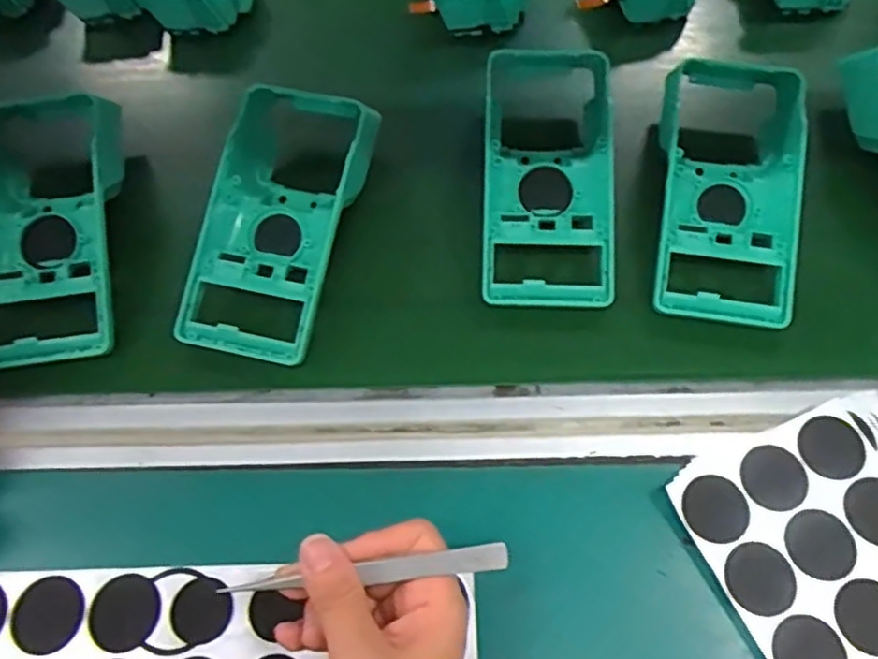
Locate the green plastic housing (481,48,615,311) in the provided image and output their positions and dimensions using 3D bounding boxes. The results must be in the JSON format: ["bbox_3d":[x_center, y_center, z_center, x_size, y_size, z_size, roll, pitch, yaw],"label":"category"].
[{"bbox_3d":[0.068,-0.104,0.420,0.088,0.045,0.183,3,64,4],"label":"green plastic housing"}]

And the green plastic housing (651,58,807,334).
[{"bbox_3d":[0.184,-0.100,0.415,0.087,0.039,0.192,9,66,6],"label":"green plastic housing"}]

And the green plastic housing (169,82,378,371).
[{"bbox_3d":[-0.096,-0.078,0.407,0.082,0.059,0.191,12,65,8],"label":"green plastic housing"}]

